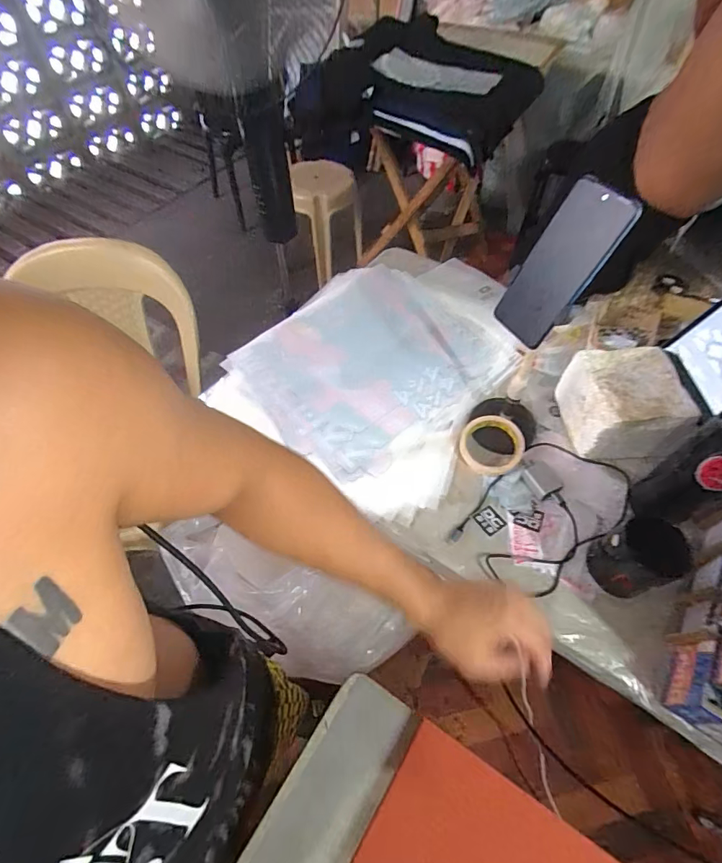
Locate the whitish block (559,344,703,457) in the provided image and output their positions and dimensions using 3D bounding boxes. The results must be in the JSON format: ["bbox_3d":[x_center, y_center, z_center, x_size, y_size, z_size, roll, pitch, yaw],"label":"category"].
[{"bbox_3d":[0.406,-0.045,0.694,0.129,0.111,0.144,-3,57,-2],"label":"whitish block"}]

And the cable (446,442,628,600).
[{"bbox_3d":[0.277,0.113,0.647,0.284,0.022,0.165,-37,64,-22],"label":"cable"}]

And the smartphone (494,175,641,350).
[{"bbox_3d":[0.215,-0.177,0.481,0.072,0.170,0.010,45,46,19],"label":"smartphone"}]

